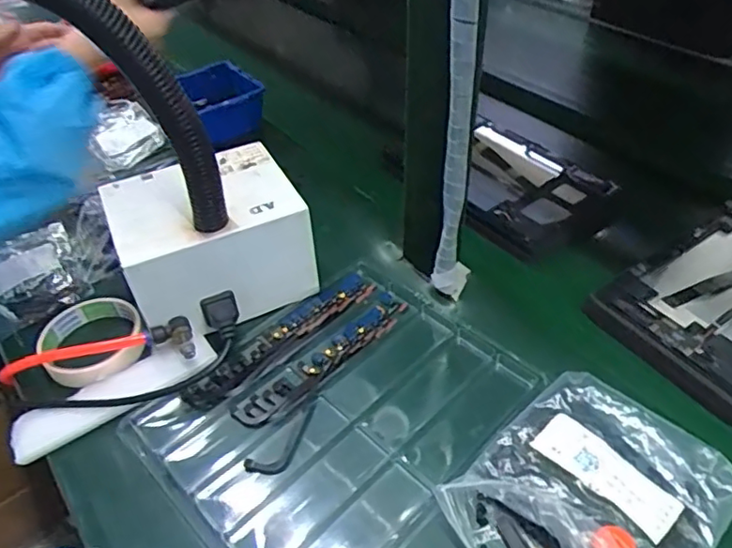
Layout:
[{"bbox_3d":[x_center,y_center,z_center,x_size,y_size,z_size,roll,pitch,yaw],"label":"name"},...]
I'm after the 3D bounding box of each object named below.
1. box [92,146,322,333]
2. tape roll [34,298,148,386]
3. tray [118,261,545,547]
[{"bbox_3d":[-0.141,-0.028,0.537,0.150,0.099,0.133,-20,47,-19],"label":"box"},{"bbox_3d":[-0.240,0.058,0.512,0.086,0.026,0.092,-1,44,1],"label":"tape roll"},{"bbox_3d":[-0.022,0.106,0.469,0.220,0.015,0.260,31,52,30],"label":"tray"}]

